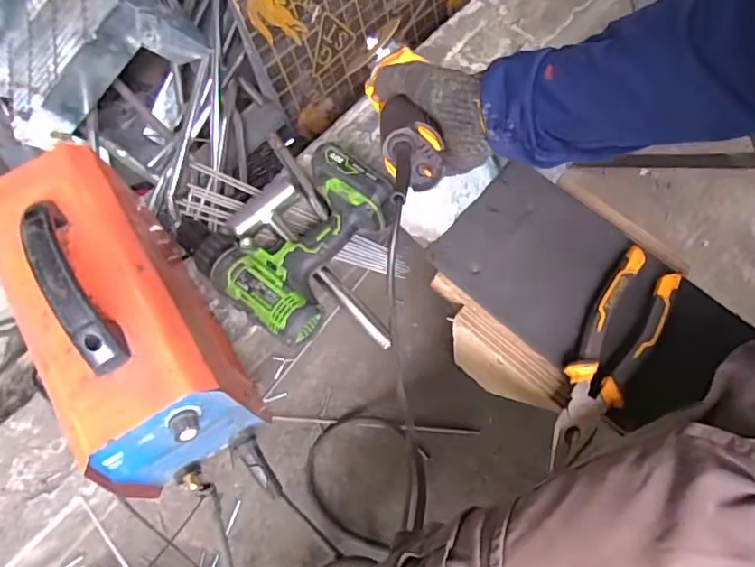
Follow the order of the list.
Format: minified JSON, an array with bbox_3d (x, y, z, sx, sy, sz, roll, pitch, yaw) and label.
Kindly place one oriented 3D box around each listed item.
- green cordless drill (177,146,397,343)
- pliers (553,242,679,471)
[{"bbox_3d":[-0.119,-0.071,0.702,0.215,0.080,0.225,31,73,15],"label":"green cordless drill"},{"bbox_3d":[0.189,0.061,0.466,0.051,0.015,0.192,30,73,15],"label":"pliers"}]

